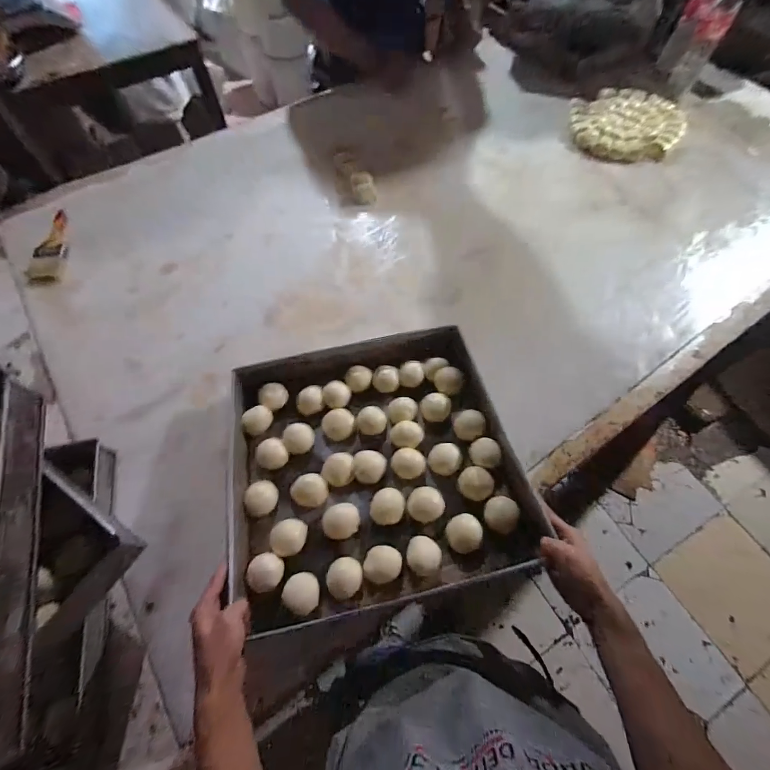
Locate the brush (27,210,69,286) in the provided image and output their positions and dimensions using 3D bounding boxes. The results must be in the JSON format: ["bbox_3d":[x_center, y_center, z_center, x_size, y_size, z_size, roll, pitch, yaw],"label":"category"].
[{"bbox_3d":[-0.739,-0.307,0.835,0.071,0.018,0.223,-7,65,-3],"label":"brush"}]

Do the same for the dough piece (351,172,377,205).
[{"bbox_3d":[-0.051,-0.485,0.921,0.057,0.028,0.077,-11,65,-5],"label":"dough piece"}]

